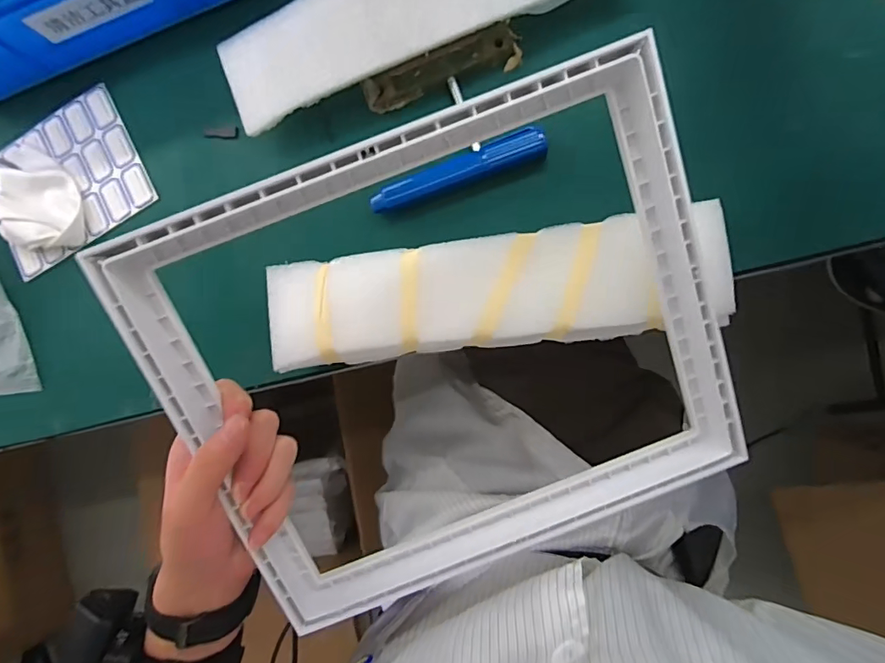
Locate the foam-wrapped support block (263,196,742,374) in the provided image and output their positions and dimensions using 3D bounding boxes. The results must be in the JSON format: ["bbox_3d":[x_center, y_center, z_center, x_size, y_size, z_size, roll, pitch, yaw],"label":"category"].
[{"bbox_3d":[0.018,-0.026,0.353,0.302,0.032,0.080,-7,86,9],"label":"foam-wrapped support block"}]

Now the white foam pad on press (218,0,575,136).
[{"bbox_3d":[-0.020,-0.253,0.369,0.319,0.012,0.086,-20,90,7],"label":"white foam pad on press"}]

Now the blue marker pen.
[{"bbox_3d":[0.011,-0.127,0.386,0.141,0.016,0.022,-18,84,8],"label":"blue marker pen"}]

